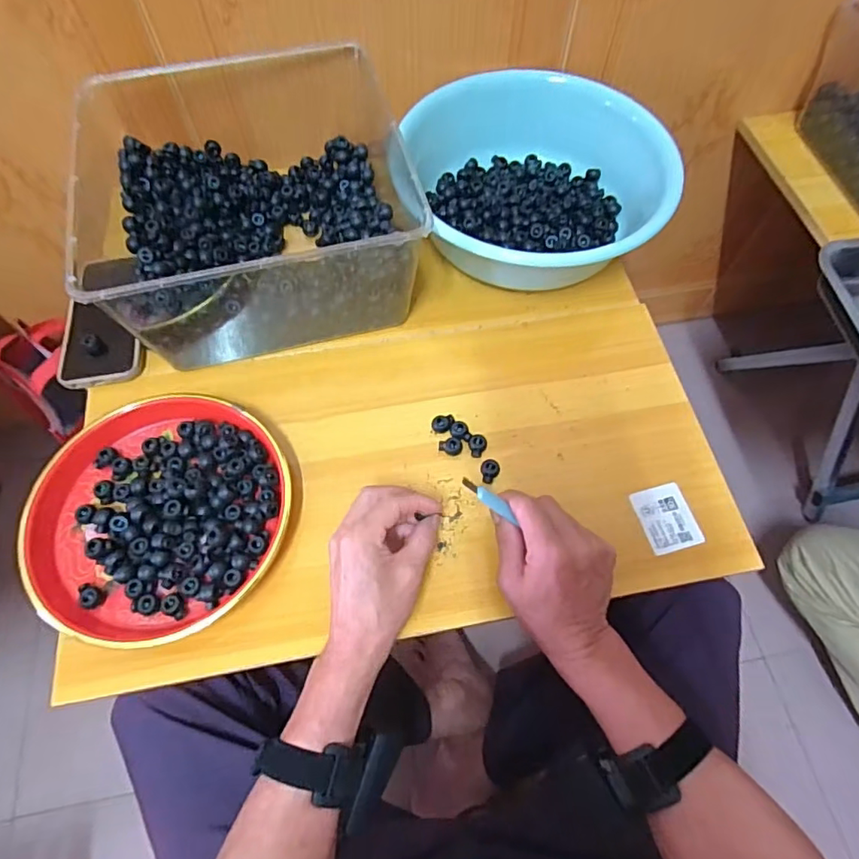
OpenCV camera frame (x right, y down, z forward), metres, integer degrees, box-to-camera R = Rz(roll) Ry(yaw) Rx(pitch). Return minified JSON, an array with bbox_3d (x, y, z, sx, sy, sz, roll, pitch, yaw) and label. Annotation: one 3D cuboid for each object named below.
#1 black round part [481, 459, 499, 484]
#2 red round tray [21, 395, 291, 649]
[{"bbox_3d":[0.057,0.040,0.511,0.017,0.010,0.022,24,66,11],"label":"black round part"},{"bbox_3d":[-0.240,0.074,0.483,0.214,0.033,0.223,0,64,-1],"label":"red round tray"}]

